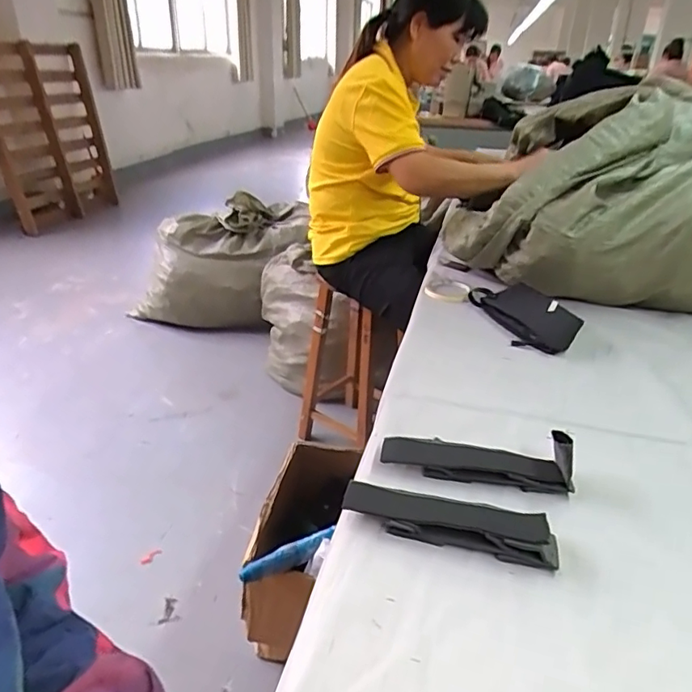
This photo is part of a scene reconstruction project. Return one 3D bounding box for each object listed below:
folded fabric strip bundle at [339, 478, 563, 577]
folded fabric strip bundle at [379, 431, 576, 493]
[{"bbox_3d":[0.095,0.165,0.517,0.192,0.026,0.050,10,27,16],"label":"folded fabric strip bundle"},{"bbox_3d":[0.139,0.117,0.593,0.195,0.057,0.051,6,26,9],"label":"folded fabric strip bundle"}]

